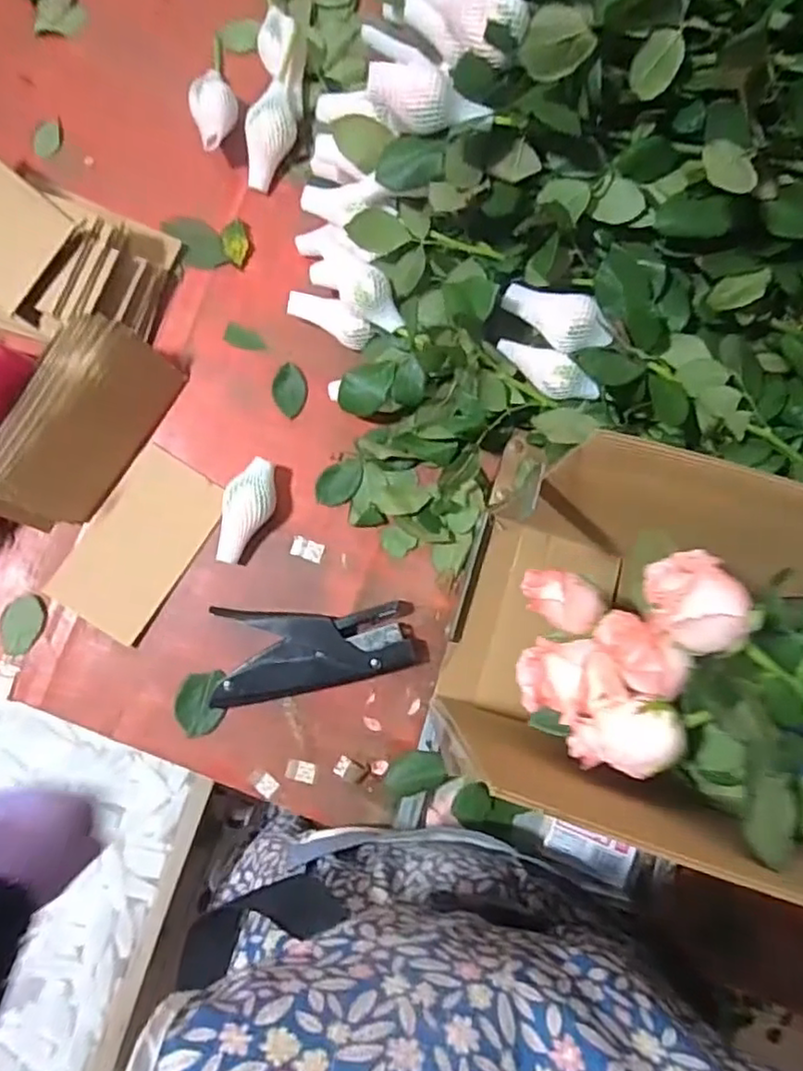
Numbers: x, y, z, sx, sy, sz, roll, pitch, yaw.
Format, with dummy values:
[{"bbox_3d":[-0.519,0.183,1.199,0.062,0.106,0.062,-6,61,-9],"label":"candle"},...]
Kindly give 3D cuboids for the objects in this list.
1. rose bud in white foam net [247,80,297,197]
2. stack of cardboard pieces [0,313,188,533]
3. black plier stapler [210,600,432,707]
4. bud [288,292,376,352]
[{"bbox_3d":[-0.106,-0.320,0.522,0.035,0.031,0.081,18,100,0],"label":"rose bud in white foam net"},{"bbox_3d":[-0.239,-0.078,0.479,0.032,0.092,0.159,30,87,33],"label":"stack of cardboard pieces"},{"bbox_3d":[-0.060,0.088,0.493,0.153,0.027,0.068,-3,85,-2],"label":"black plier stapler"},{"bbox_3d":[-0.054,-0.170,0.514,0.070,0.029,0.025,28,85,1],"label":"bud"}]

